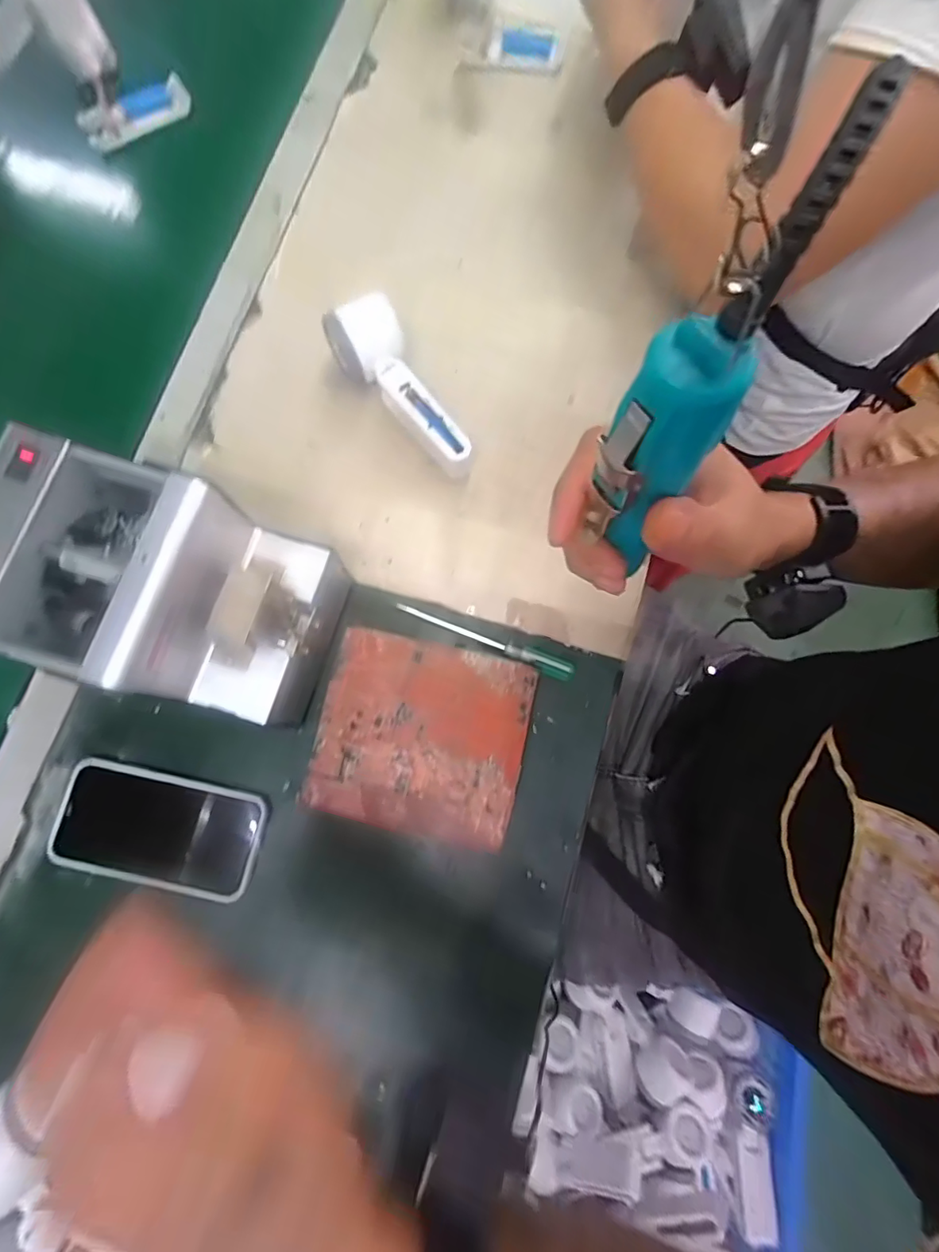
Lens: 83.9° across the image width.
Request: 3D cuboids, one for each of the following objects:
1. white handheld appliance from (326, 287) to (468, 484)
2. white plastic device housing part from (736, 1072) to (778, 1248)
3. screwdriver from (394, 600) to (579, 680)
[{"bbox_3d":[-0.054,-0.197,0.438,0.055,0.052,0.161,-35,81,-6],"label":"white handheld appliance"},{"bbox_3d":[0.355,0.658,0.649,0.043,0.038,0.154,8,80,0],"label":"white plastic device housing part"},{"bbox_3d":[0.013,0.011,0.417,0.148,0.012,0.017,20,80,4],"label":"screwdriver"}]

